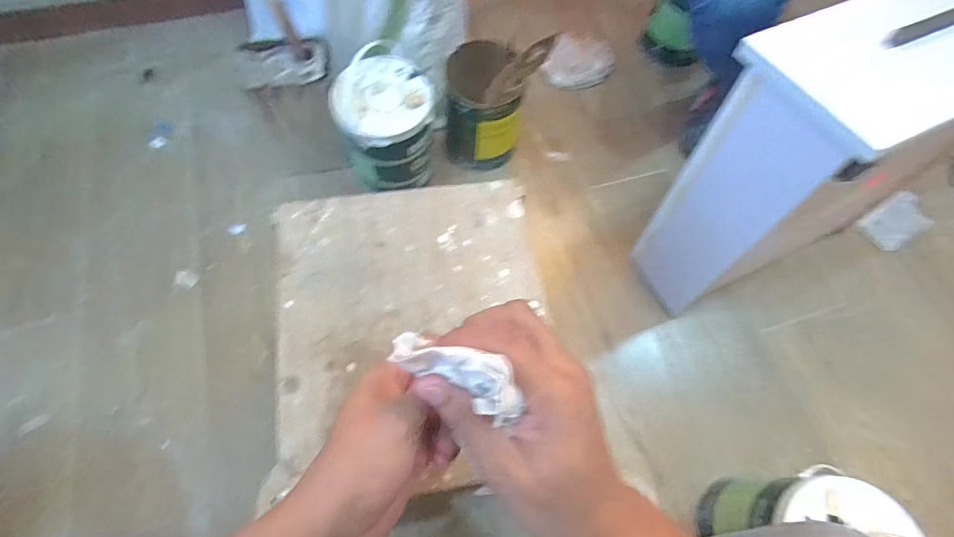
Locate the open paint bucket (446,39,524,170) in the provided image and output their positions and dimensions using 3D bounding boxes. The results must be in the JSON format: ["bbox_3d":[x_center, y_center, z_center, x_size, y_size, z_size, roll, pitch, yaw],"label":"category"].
[{"bbox_3d":[0.017,-0.325,0.904,0.153,0.227,0.151,1,68,-2],"label":"open paint bucket"}]

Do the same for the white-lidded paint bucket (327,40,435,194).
[{"bbox_3d":[-0.165,-0.278,0.841,0.164,0.204,0.194,-6,67,-5],"label":"white-lidded paint bucket"}]

